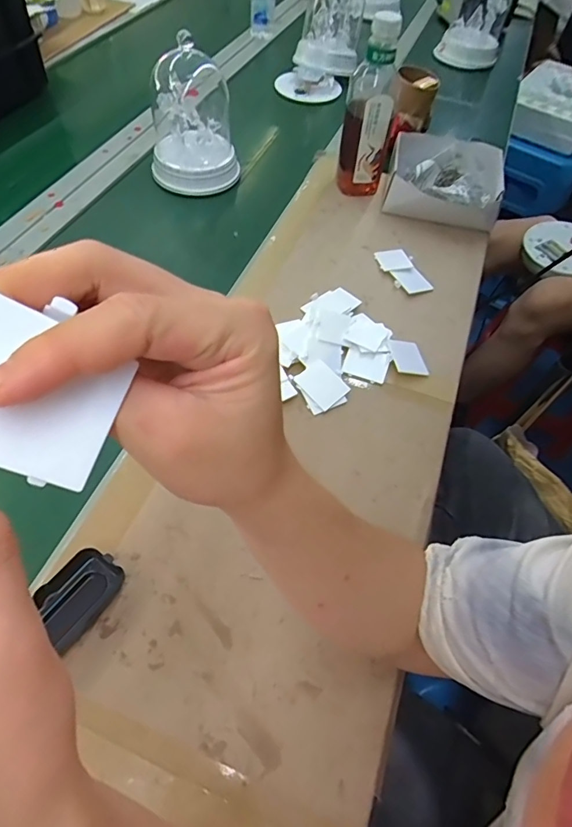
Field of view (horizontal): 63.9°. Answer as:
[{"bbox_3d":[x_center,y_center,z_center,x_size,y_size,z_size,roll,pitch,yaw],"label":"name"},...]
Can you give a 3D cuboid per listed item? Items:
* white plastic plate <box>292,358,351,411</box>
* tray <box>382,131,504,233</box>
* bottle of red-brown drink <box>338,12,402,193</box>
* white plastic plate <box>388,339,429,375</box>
[{"bbox_3d":[0.044,-0.036,0.563,0.047,0.004,0.056,-39,78,-23],"label":"white plastic plate"},{"bbox_3d":[0.273,-0.401,0.786,0.190,0.058,0.182,13,56,6],"label":"tray"},{"bbox_3d":[0.134,-0.476,0.736,0.076,0.245,0.073,8,55,3],"label":"bottle of red-brown drink"},{"bbox_3d":[0.157,-0.072,0.592,0.041,0.004,0.055,-3,59,-12],"label":"white plastic plate"}]

